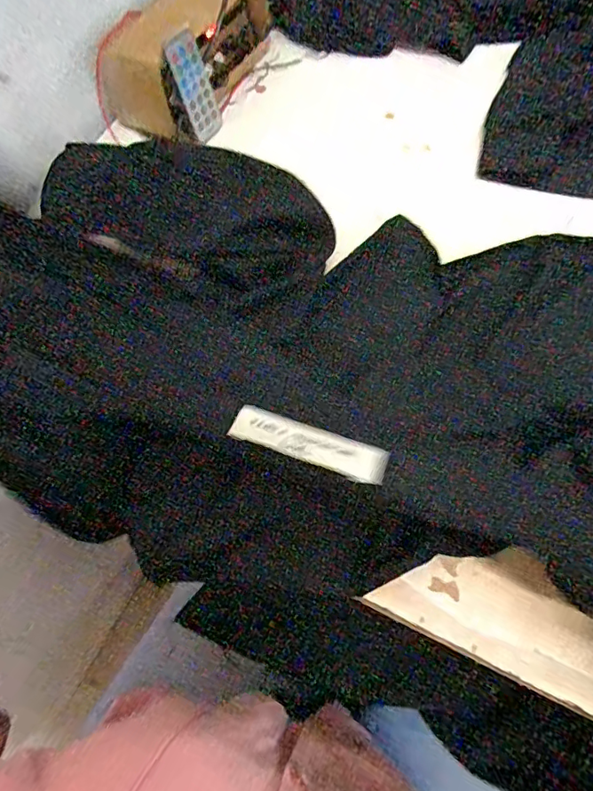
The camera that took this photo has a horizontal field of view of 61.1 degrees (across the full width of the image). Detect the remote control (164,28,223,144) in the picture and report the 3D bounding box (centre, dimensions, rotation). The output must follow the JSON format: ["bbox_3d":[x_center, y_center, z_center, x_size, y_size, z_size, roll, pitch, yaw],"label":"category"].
[{"bbox_3d":[-0.094,-0.286,0.470,0.004,0.083,0.042,17,60,32],"label":"remote control"}]

